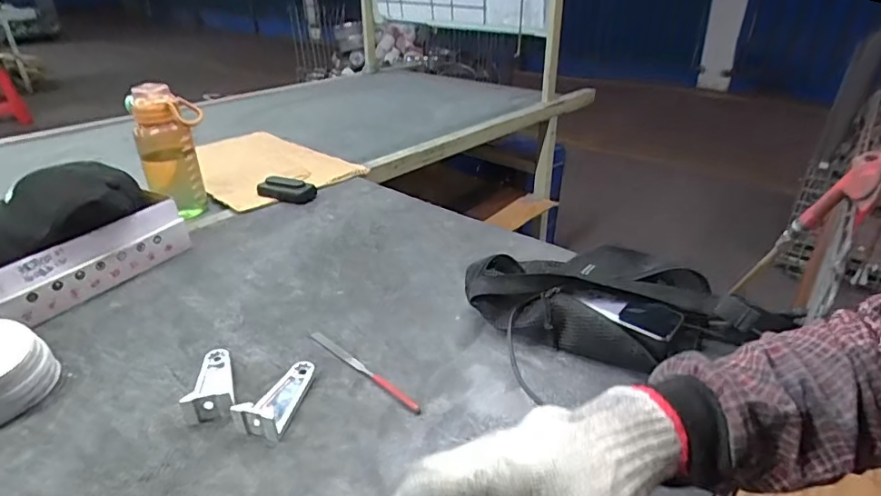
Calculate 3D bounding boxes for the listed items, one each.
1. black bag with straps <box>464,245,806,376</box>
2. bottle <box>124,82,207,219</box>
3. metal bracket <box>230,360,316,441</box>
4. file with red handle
[{"bbox_3d":[0.209,0.061,0.594,0.343,0.067,0.157,10,30,21],"label":"black bag with straps"},{"bbox_3d":[-0.457,-0.165,0.884,0.090,0.209,0.081,12,31,25],"label":"bottle"},{"bbox_3d":[-0.160,0.138,0.507,0.044,0.029,0.098,3,28,8],"label":"metal bracket"},{"bbox_3d":[-0.085,0.127,0.549,0.172,0.008,0.010,23,37,38],"label":"file with red handle"}]

